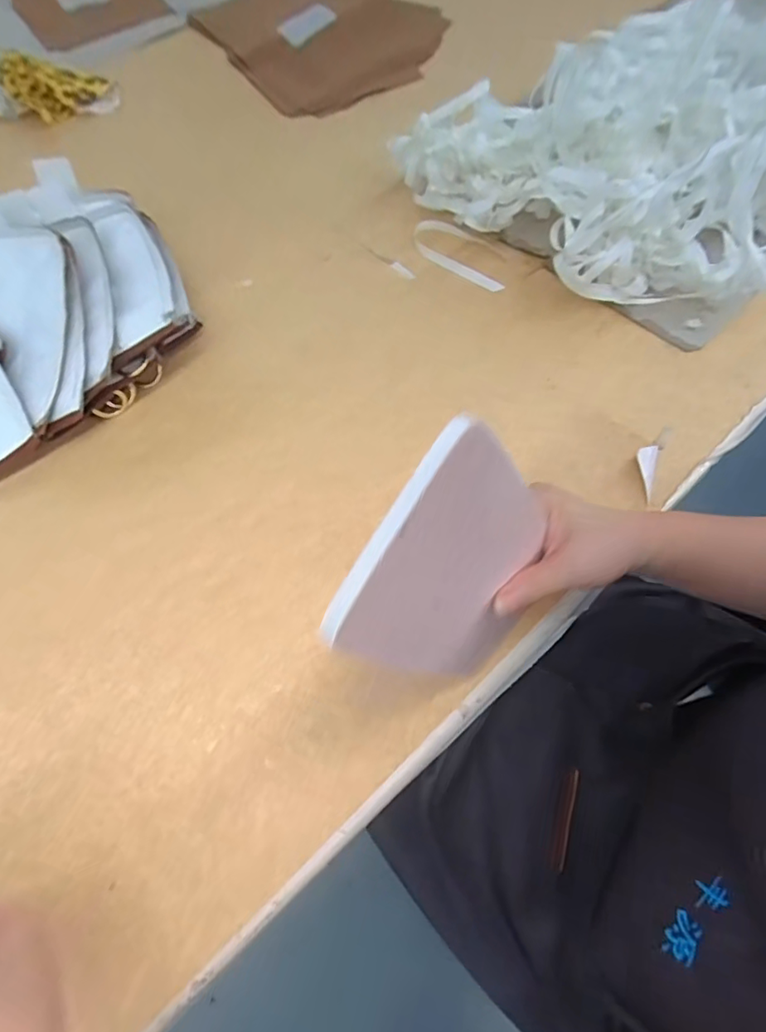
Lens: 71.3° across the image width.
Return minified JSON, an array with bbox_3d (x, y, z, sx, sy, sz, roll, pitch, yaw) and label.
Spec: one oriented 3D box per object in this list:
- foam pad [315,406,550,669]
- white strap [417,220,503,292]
[{"bbox_3d":[0.040,0.027,0.269,0.012,0.138,0.111,32,90,38],"label":"foam pad"},{"bbox_3d":[0.080,-0.268,0.543,0.111,0.012,0.046,33,71,14],"label":"white strap"}]

